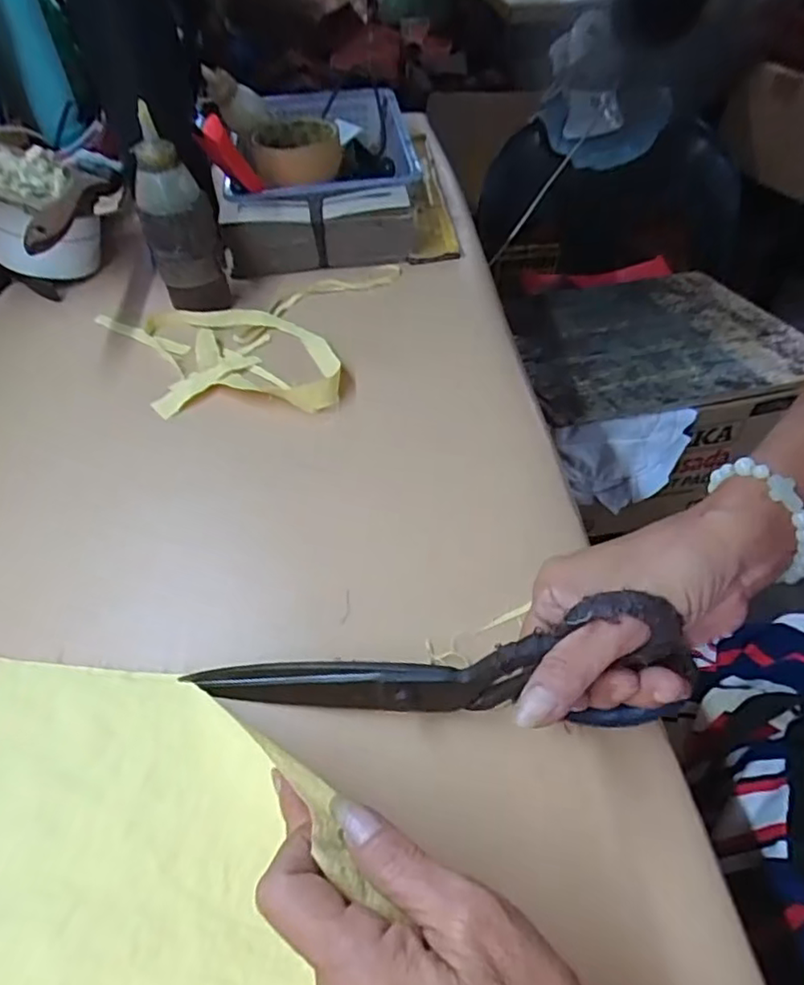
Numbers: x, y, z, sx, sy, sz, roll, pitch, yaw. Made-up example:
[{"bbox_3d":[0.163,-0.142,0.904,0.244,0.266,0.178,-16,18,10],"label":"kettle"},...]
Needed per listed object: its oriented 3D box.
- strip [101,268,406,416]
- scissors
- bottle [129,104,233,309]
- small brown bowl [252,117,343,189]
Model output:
[{"bbox_3d":[-0.109,-0.114,0.474,0.238,0.013,0.157,-11,50,-6],"label":"strip"},{"bbox_3d":[0.009,0.086,0.277,0.220,0.069,0.023,-11,48,18],"label":"scissors"},{"bbox_3d":[-0.164,-0.198,0.464,0.041,0.135,0.040,11,51,11],"label":"bottle"},{"bbox_3d":[-0.100,-0.323,0.579,0.078,0.034,0.084,-1,50,1],"label":"small brown bowl"}]

